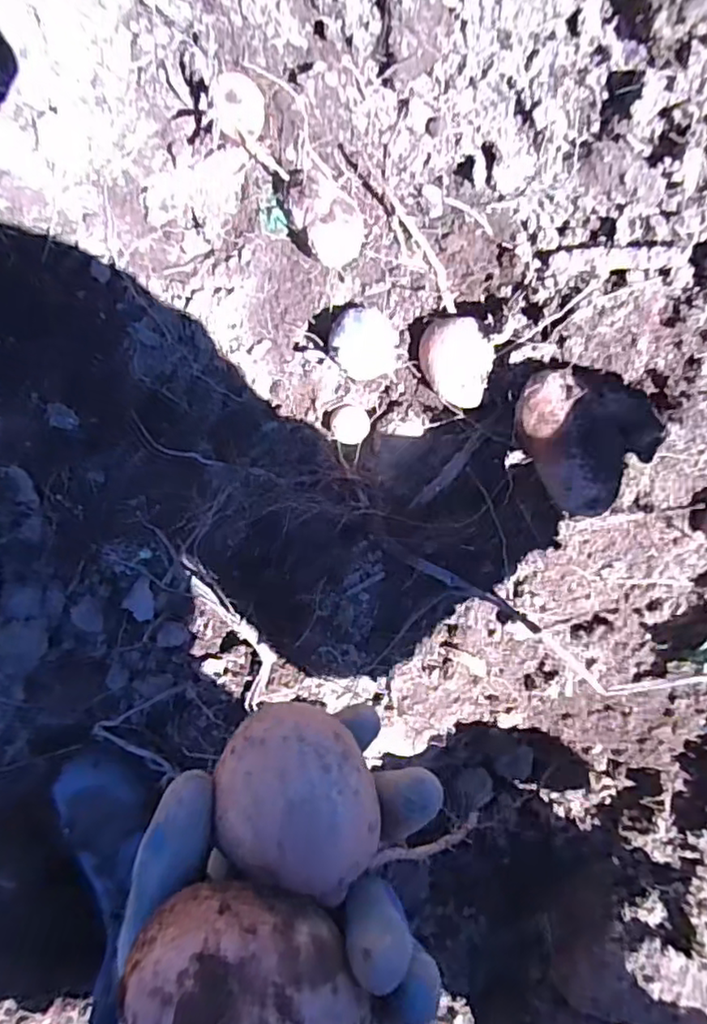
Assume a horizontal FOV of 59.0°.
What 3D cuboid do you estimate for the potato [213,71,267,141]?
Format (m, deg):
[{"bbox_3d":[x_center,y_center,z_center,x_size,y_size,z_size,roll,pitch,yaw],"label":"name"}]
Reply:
[{"bbox_3d":[-0.070,-0.256,0.397,0.030,0.036,0.033,0,99,2],"label":"potato"}]

